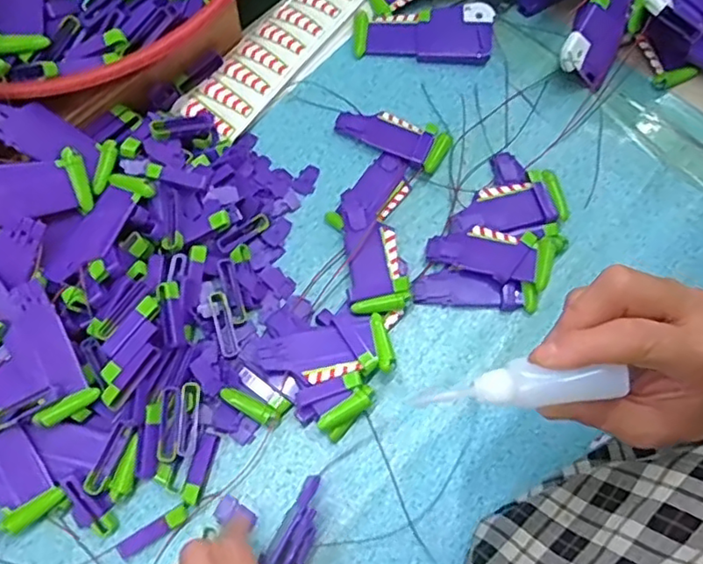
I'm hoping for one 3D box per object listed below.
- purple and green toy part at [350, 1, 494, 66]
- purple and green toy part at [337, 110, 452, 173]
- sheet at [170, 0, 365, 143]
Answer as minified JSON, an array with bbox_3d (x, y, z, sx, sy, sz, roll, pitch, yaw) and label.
[{"bbox_3d":[0.062,-0.215,0.529,0.117,0.025,0.045,5,69,1],"label":"purple and green toy part"},{"bbox_3d":[0.035,-0.122,0.498,0.090,0.014,0.042,27,71,9],"label":"purple and green toy part"},{"bbox_3d":[-0.063,-0.200,0.518,0.057,0.007,0.193,35,74,10],"label":"sheet"}]

